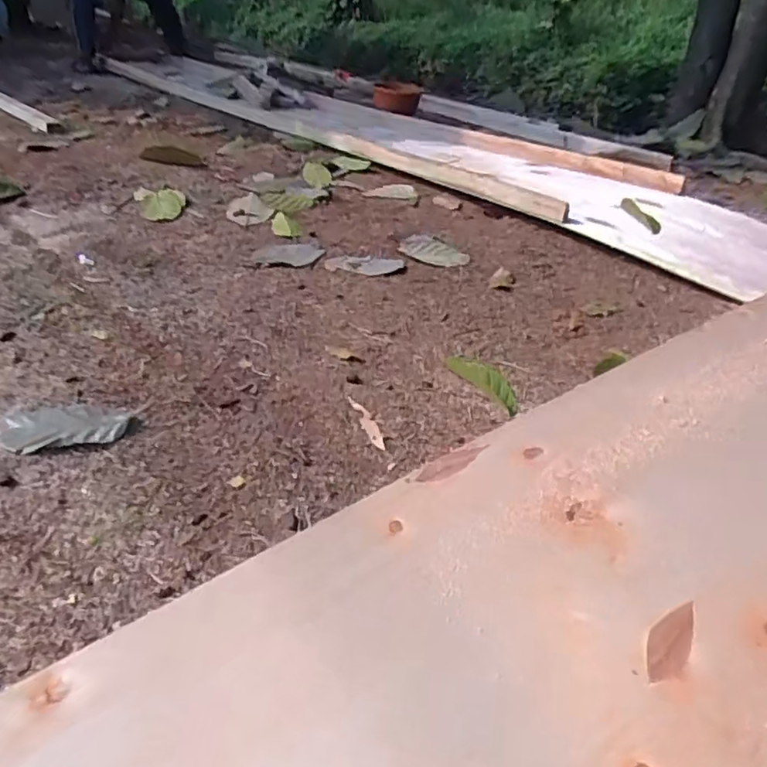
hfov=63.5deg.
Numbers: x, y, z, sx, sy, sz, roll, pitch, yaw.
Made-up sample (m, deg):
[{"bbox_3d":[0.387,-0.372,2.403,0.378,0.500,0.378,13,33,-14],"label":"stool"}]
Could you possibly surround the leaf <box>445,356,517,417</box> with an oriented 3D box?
[{"bbox_3d":[0.182,-0.008,1.080,0.071,0.012,0.171,-22,41,-32],"label":"leaf"}]

